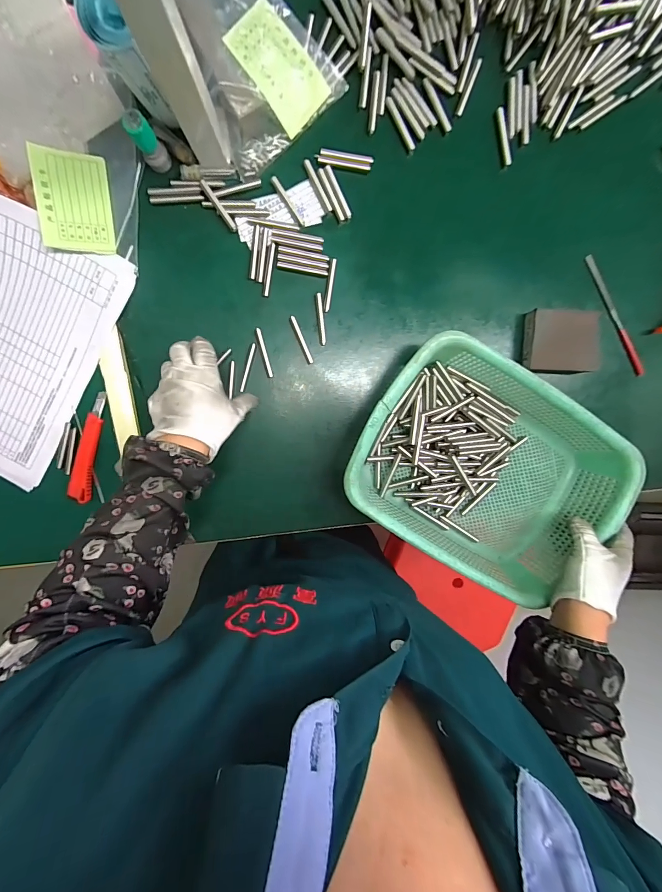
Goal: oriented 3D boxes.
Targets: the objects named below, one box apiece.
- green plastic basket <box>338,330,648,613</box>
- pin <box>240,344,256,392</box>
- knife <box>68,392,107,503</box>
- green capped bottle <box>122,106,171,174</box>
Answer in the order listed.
[{"bbox_3d":[0.170,0.027,0.401,0.282,0.074,0.210,32,97,-7],"label":"green plastic basket"},{"bbox_3d":[-0.099,-0.093,0.415,0.005,0.004,0.057,17,98,-5],"label":"pin"},{"bbox_3d":[-0.300,0.002,0.427,0.025,0.018,0.135,12,99,-4],"label":"knife"},{"bbox_3d":[-0.185,-0.307,0.352,0.022,0.054,0.024,36,96,-7],"label":"green capped bottle"}]

